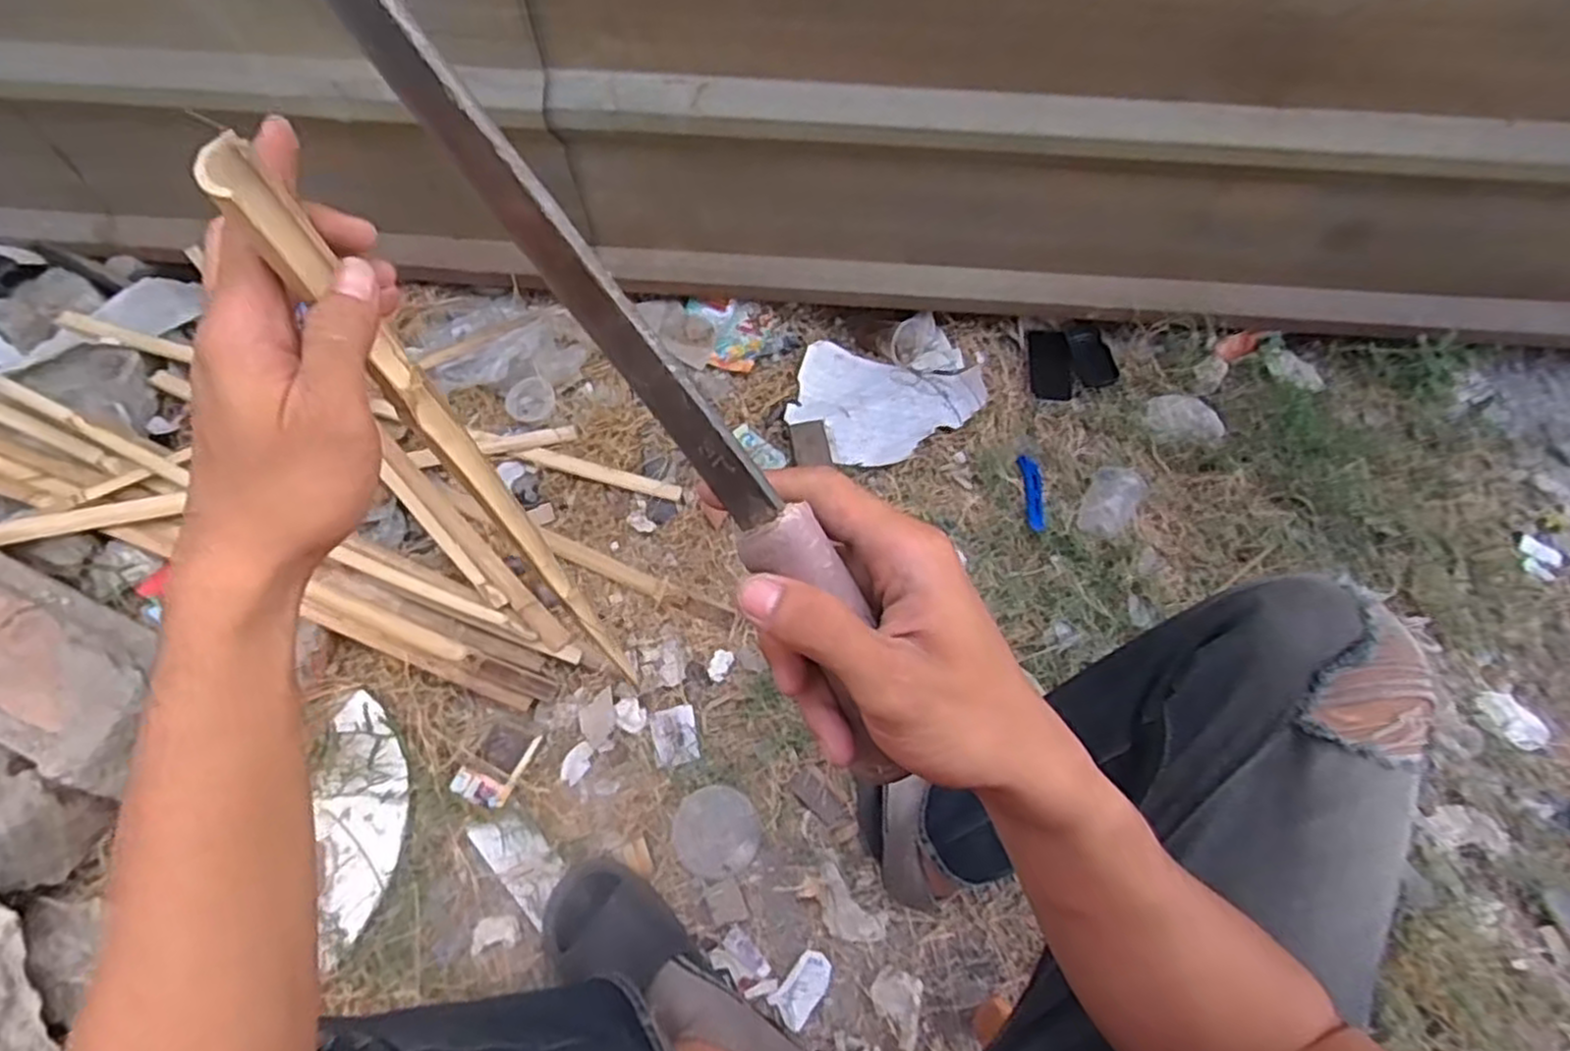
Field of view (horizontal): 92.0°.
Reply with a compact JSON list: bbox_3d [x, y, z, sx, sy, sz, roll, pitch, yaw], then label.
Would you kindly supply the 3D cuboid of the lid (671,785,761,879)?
[{"bbox_3d":[-0.078,0.345,0.855,0.095,0.006,0.094,1,73,-3],"label":"lid"}]

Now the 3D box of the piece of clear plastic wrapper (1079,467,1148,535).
[{"bbox_3d":[0.433,-0.033,1.000,0.063,0.039,0.100,28,64,14],"label":"piece of clear plastic wrapper"}]

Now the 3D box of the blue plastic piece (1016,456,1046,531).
[{"bbox_3d":[0.340,-0.045,1.031,0.034,0.025,0.126,1,61,0],"label":"blue plastic piece"}]

